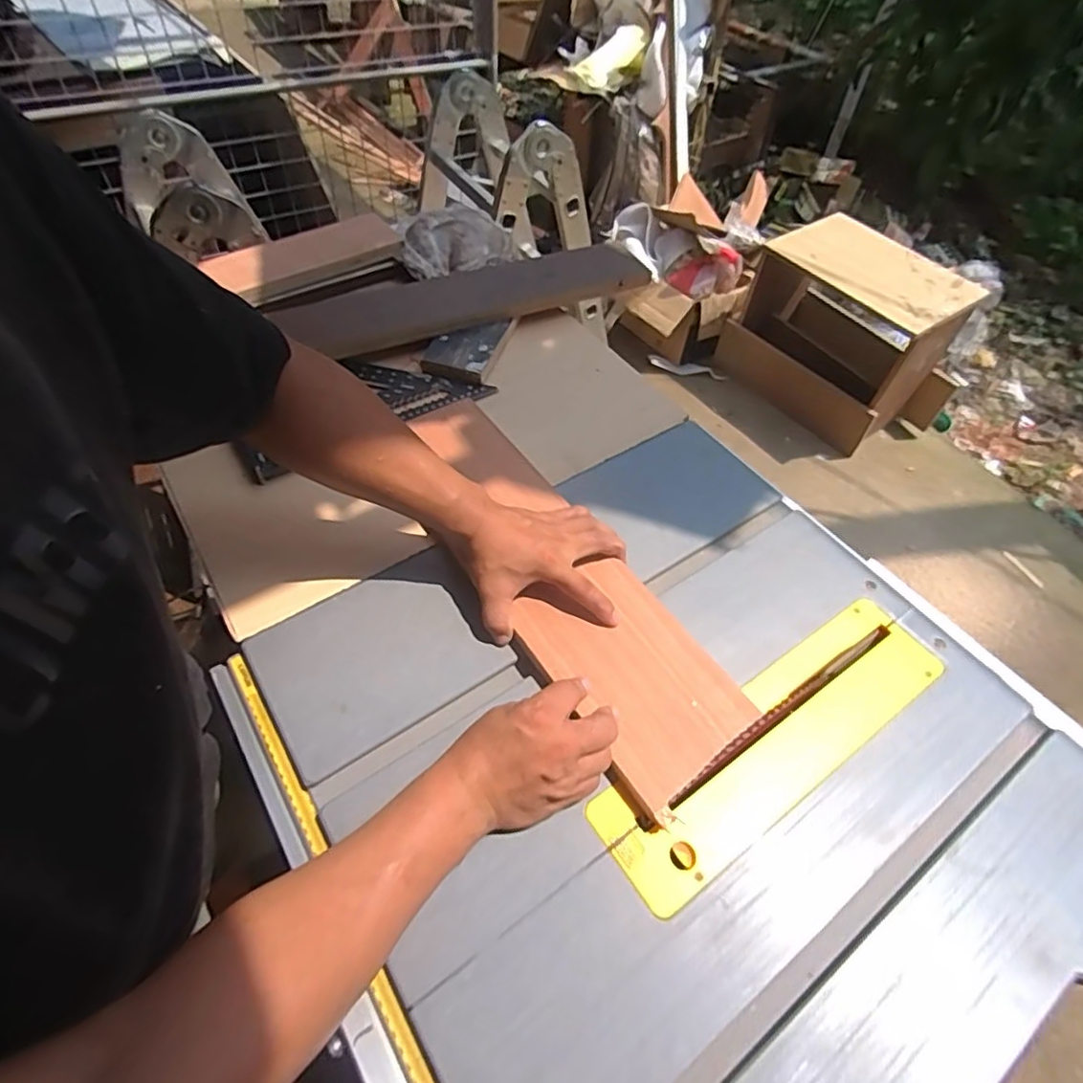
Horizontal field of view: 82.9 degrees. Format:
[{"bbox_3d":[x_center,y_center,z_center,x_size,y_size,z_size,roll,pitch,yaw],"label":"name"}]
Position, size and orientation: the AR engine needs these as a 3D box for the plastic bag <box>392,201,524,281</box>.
[{"bbox_3d":[-0.132,-0.467,0.951,0.173,0.045,0.133,-10,53,-11],"label":"plastic bag"}]

